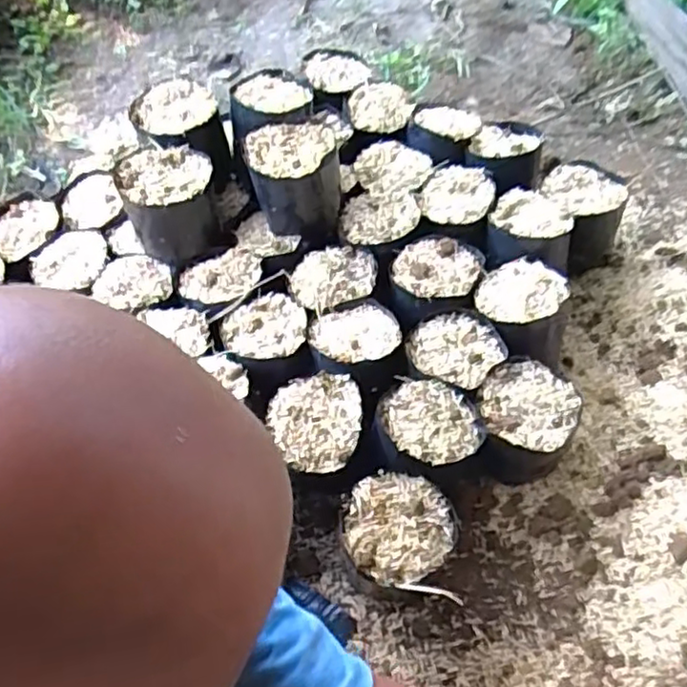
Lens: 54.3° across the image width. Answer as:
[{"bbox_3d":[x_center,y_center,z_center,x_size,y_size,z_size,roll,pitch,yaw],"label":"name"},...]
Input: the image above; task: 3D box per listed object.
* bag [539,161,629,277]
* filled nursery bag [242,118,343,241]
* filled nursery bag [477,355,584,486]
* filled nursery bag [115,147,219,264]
[{"bbox_3d":[0.282,-0.143,0.800,0.093,0.098,0.112,-12,55,-5],"label":"bag"},{"bbox_3d":[-0.052,-0.173,0.726,0.096,0.100,0.087,-7,55,-2],"label":"filled nursery bag"},{"bbox_3d":[0.169,0.081,0.642,0.087,0.102,0.090,1,55,4],"label":"filled nursery bag"},{"bbox_3d":[-0.183,-0.150,0.724,0.097,0.090,0.087,-20,56,-11],"label":"filled nursery bag"}]

